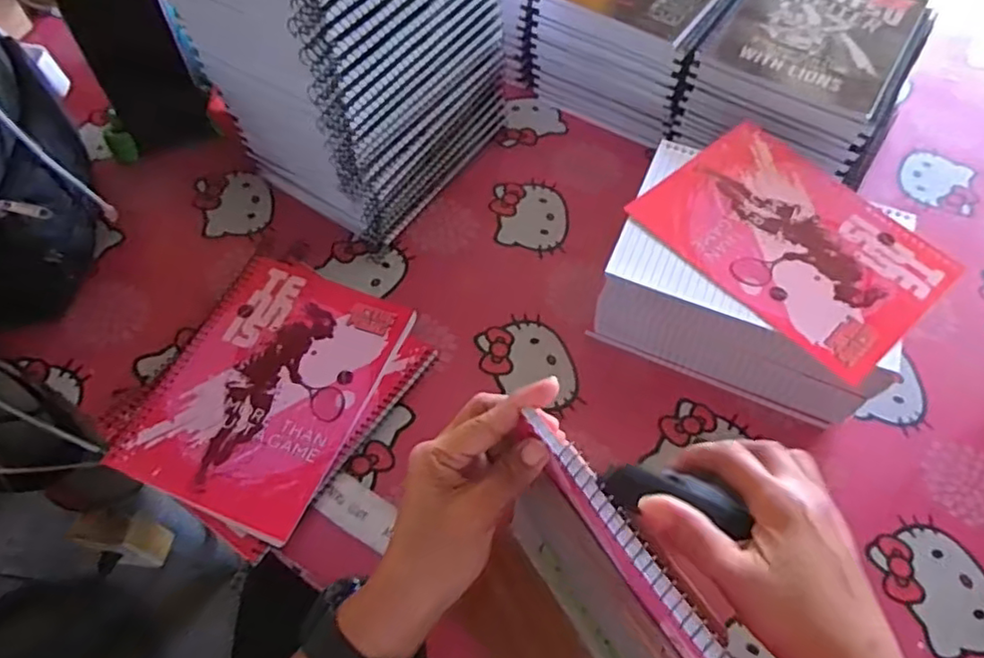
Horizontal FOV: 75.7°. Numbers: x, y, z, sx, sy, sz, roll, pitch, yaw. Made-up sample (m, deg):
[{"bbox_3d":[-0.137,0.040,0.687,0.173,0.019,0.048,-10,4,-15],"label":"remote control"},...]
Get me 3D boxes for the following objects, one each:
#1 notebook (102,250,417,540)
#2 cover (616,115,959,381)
[{"bbox_3d":[-0.166,0.040,0.478,0.150,0.012,0.199,22,61,12],"label":"notebook"},{"bbox_3d":[0.222,-0.067,0.465,0.147,0.004,0.195,-36,66,-20],"label":"cover"}]

